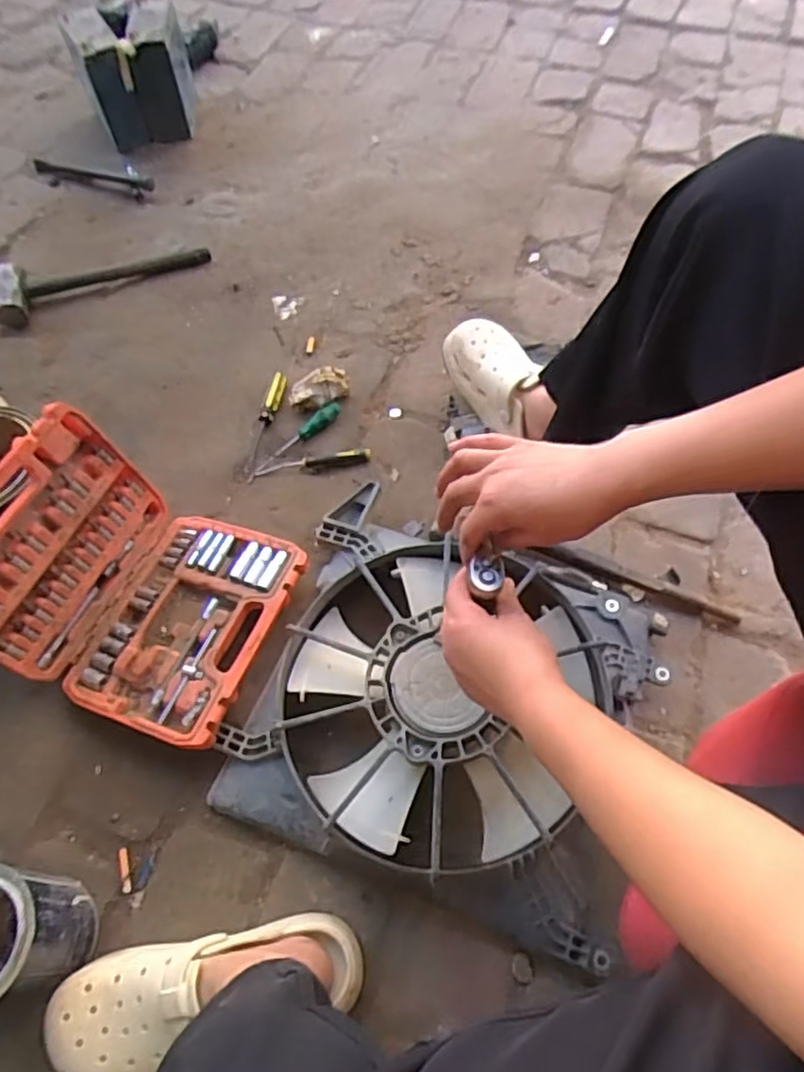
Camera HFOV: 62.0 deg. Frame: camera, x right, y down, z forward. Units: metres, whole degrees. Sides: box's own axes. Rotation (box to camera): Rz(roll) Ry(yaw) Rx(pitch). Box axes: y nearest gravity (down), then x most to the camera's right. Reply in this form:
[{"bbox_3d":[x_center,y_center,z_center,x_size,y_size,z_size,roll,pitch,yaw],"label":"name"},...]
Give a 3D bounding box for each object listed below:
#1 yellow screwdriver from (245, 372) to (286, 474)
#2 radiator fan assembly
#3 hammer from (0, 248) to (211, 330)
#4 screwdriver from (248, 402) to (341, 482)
[{"bbox_3d":[-0.188,-0.160,0.930,0.020,0.028,0.168,7,61,8],"label":"yellow screwdriver"},{"bbox_3d":[0.049,0.156,0.690,0.397,0.083,0.374,17,63,13],"label":"radiator fan assembly"},{"bbox_3d":[-0.481,-0.418,1.078,0.337,0.043,0.110,-14,60,-4],"label":"hammer"},{"bbox_3d":[-0.147,-0.132,0.914,0.164,0.020,0.025,-39,65,-17],"label":"screwdriver"}]

